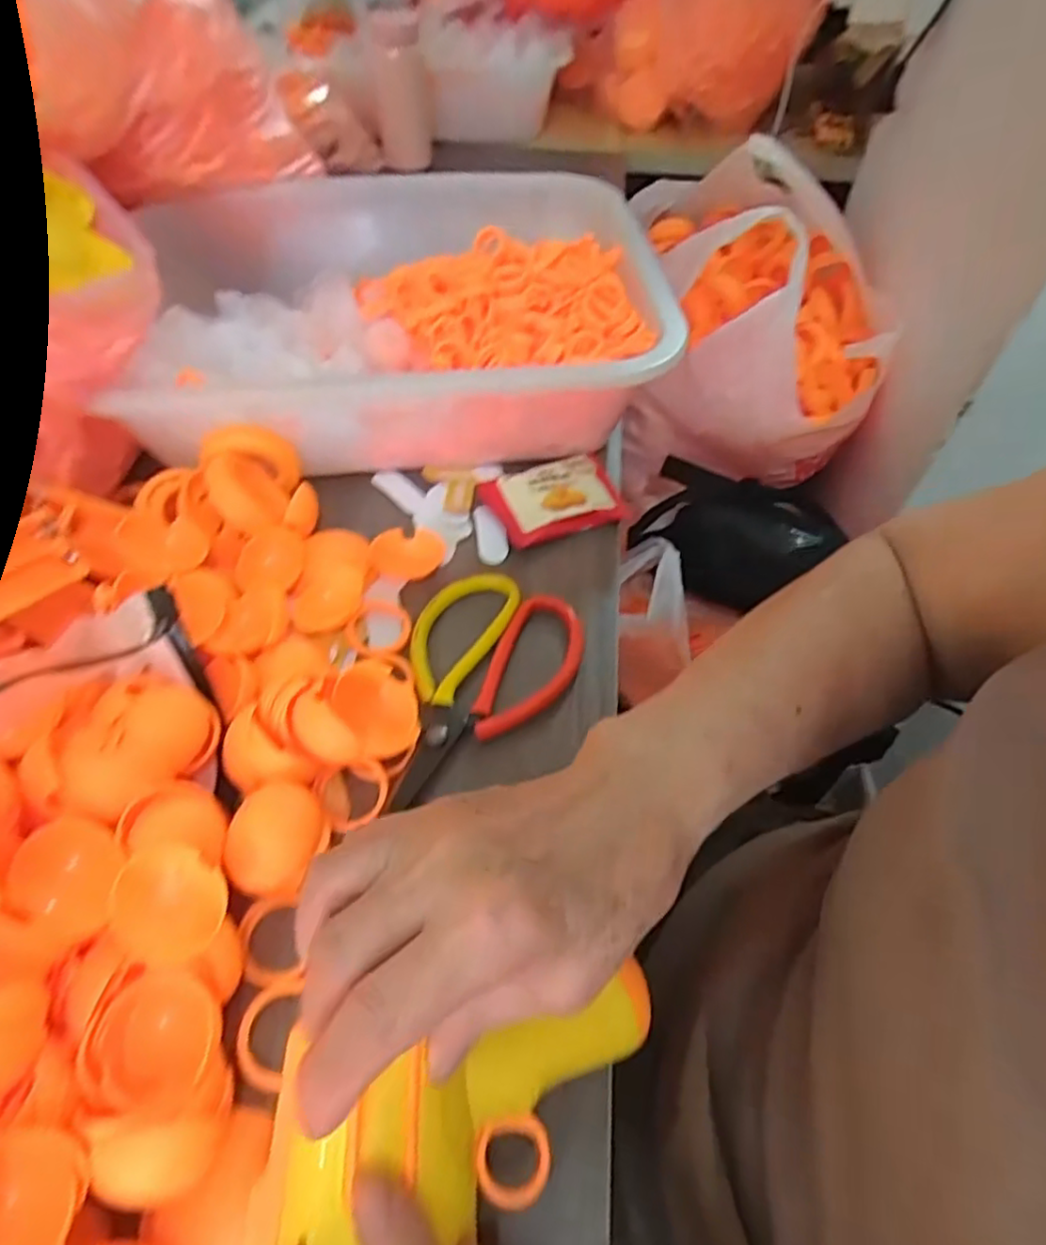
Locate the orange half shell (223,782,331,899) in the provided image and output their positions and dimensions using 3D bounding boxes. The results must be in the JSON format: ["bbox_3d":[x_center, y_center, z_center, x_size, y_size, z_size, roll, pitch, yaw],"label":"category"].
[{"bbox_3d":[-0.103,0.093,0.282,0.034,0.027,0.044,10,53,6],"label":"orange half shell"}]

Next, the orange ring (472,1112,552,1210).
[{"bbox_3d":[-0.003,0.173,0.213,0.025,0.008,0.023,1,53,-1],"label":"orange ring"}]

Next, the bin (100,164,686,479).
[{"bbox_3d":[-0.096,-0.232,0.485,0.359,0.095,0.292,-3,53,-3],"label":"bin"}]

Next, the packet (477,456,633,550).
[{"bbox_3d":[0.019,-0.083,0.429,0.079,0.018,0.067,-17,55,-14],"label":"packet"}]

